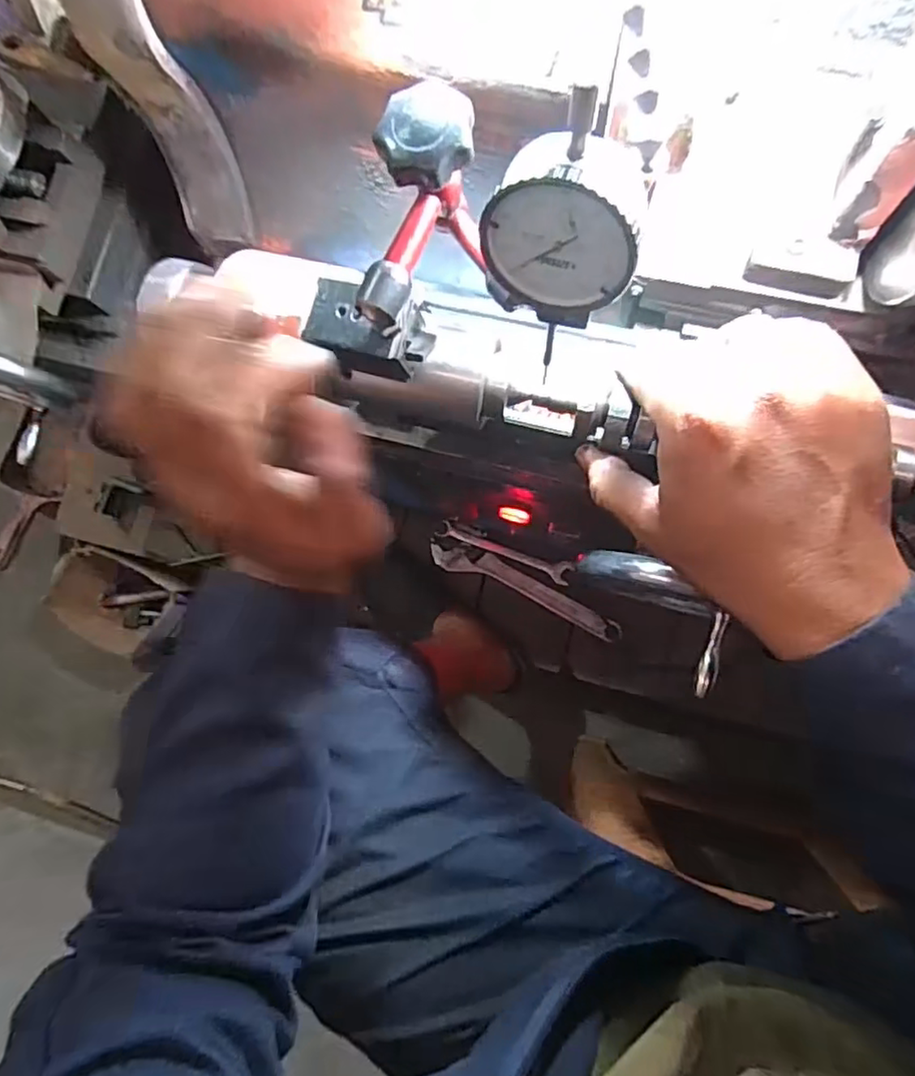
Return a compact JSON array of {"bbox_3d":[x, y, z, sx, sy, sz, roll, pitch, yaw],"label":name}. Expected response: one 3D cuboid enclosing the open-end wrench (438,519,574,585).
[{"bbox_3d":[0.066,0.021,0.876,0.193,0.014,0.033,18,86,8],"label":"open-end wrench"}]

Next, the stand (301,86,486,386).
[{"bbox_3d":[-0.025,-0.120,0.264,0.062,0.048,0.121,32,122,9],"label":"stand"}]

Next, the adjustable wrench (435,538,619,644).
[{"bbox_3d":[0.095,0.070,0.877,0.278,0.025,0.046,24,87,8],"label":"adjustable wrench"}]

